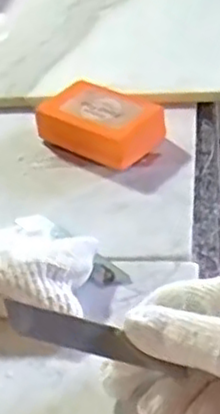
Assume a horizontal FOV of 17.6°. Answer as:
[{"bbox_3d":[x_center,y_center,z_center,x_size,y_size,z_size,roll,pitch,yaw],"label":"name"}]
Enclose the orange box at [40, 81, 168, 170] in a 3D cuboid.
[{"bbox_3d":[-0.007,-0.070,0.592,0.094,0.034,0.059,21,47,31],"label":"orange box"}]

